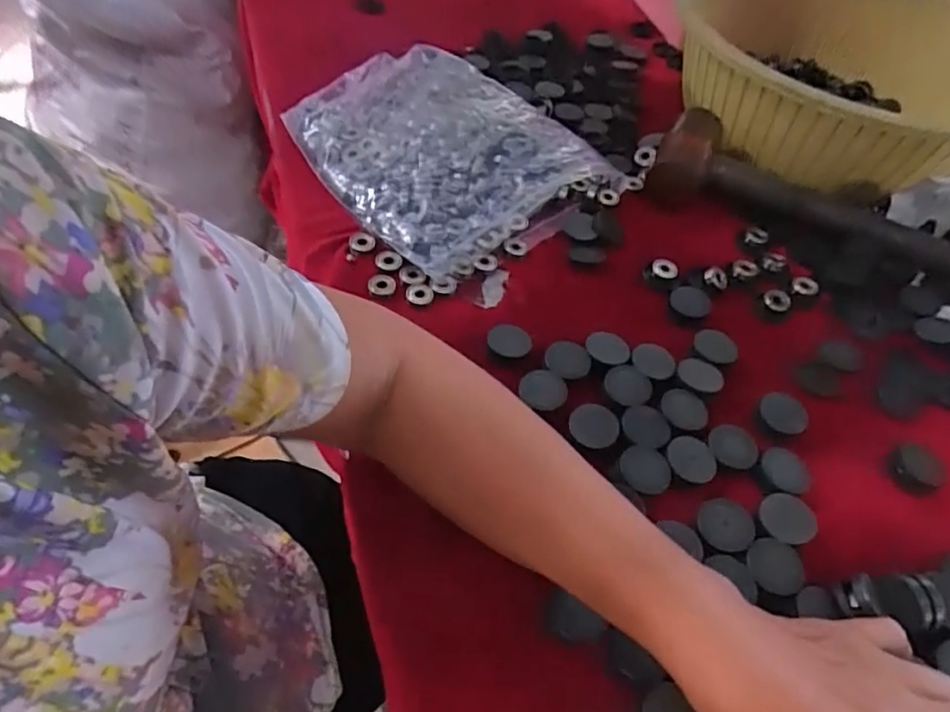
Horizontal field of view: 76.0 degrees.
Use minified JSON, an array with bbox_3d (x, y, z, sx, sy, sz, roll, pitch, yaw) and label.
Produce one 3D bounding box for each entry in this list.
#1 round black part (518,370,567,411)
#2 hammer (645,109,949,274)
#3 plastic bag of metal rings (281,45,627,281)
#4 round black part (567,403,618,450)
[{"bbox_3d":[0.048,0.024,0.426,0.032,0.004,0.033,4,50,-5],"label":"round black part"},{"bbox_3d":[0.318,-0.161,0.579,0.300,0.060,0.104,18,53,6],"label":"hammer"},{"bbox_3d":[-0.035,-0.206,0.593,0.239,0.045,0.275,-30,61,-29],"label":"plastic bag of metal rings"},{"bbox_3d":[0.080,0.047,0.408,0.032,0.006,0.034,4,50,-5],"label":"round black part"}]

